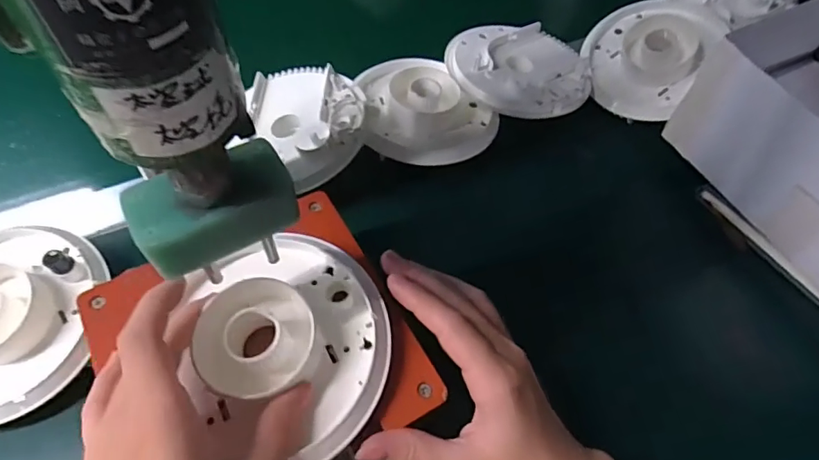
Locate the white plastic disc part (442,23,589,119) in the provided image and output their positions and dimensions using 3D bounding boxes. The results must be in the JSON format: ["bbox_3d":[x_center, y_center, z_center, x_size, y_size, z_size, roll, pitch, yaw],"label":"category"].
[{"bbox_3d":[0.095,-0.141,0.438,0.120,0.020,0.113,7,57,2],"label":"white plastic disc part"}]

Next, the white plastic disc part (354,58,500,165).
[{"bbox_3d":[0.016,-0.100,0.412,0.104,0.031,0.102,-5,58,-6],"label":"white plastic disc part"}]

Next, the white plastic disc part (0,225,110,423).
[{"bbox_3d":[-0.251,0.052,0.308,0.117,0.036,0.122,19,59,9],"label":"white plastic disc part"}]

